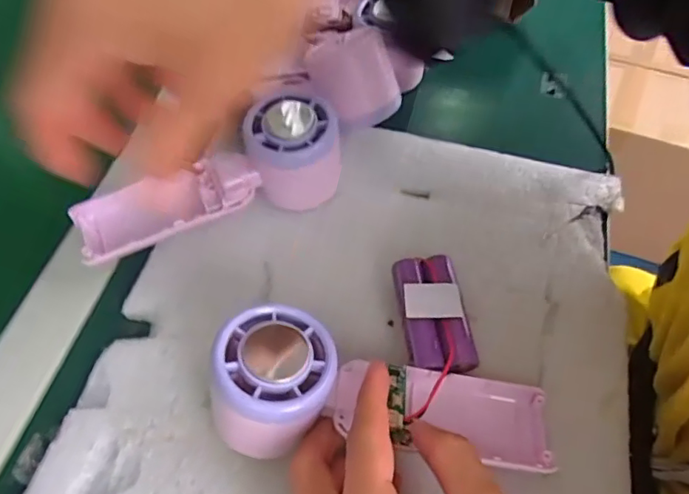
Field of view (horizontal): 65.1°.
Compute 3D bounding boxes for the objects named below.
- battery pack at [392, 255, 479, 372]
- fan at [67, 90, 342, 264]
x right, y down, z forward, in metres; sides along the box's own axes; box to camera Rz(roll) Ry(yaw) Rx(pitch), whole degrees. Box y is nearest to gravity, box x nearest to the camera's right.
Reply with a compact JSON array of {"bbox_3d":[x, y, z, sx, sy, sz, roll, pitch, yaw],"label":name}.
[{"bbox_3d":[0.048,0.037,0.299,0.033,0.020,0.067,-6,57,-4],"label":"battery pack"},{"bbox_3d":[-0.081,-0.041,0.326,0.161,0.060,0.055,-17,58,-11],"label":"fan"}]

